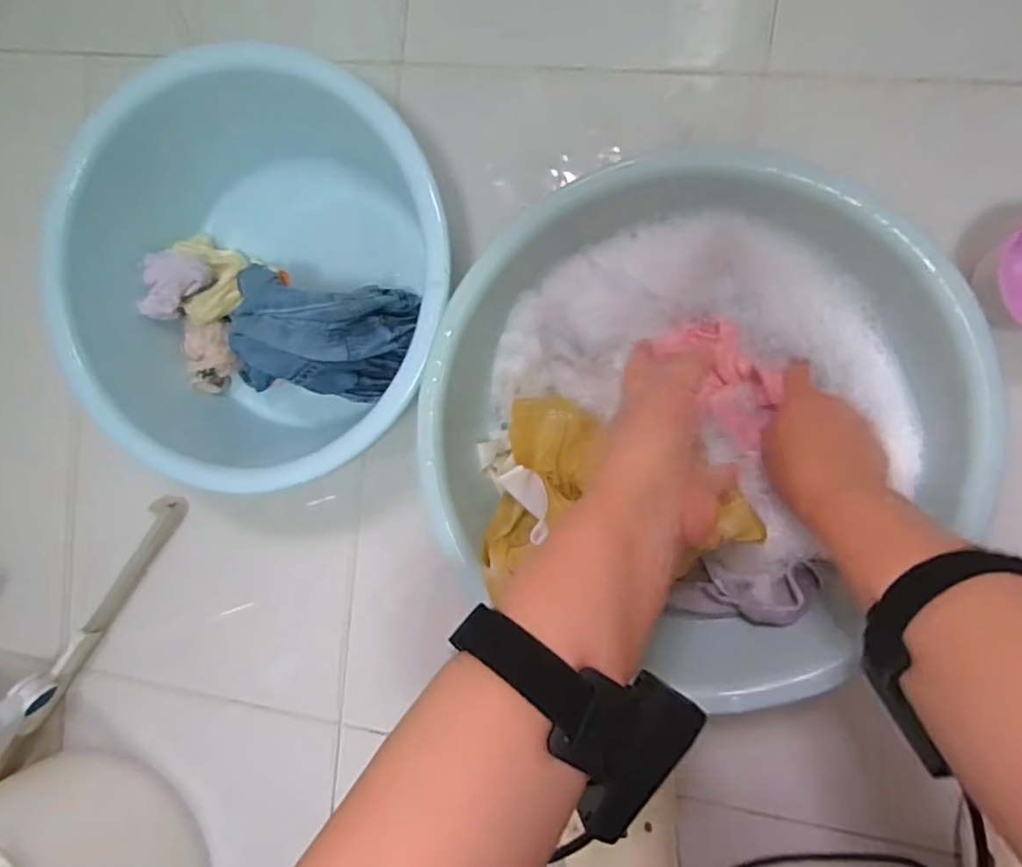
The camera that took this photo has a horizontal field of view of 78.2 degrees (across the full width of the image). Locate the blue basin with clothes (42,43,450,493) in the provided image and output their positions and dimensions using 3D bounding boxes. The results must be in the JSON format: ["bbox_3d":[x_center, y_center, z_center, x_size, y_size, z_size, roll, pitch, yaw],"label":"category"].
[{"bbox_3d":[-0.187,-0.120,0.501,0.296,0.122,0.289,1,95,9],"label":"blue basin with clothes"}]

